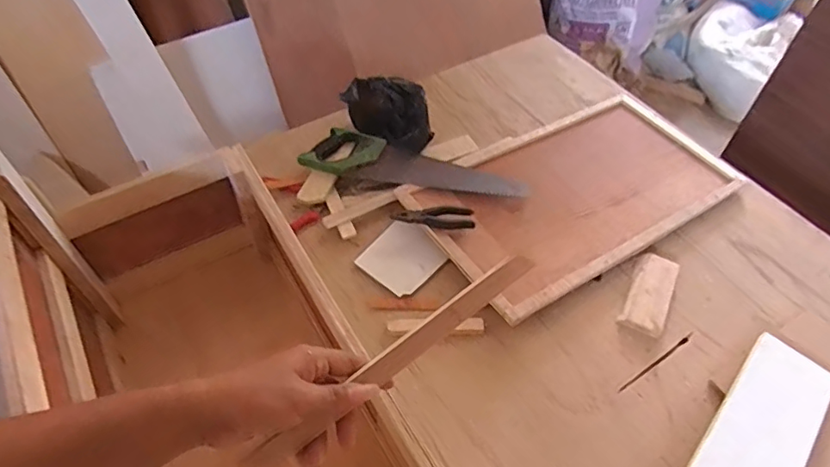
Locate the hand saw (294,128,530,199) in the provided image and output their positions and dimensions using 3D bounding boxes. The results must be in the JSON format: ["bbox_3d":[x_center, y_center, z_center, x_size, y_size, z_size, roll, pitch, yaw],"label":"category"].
[{"bbox_3d":[0.002,-0.125,1.075,0.430,0.034,0.108,12,52,7],"label":"hand saw"}]

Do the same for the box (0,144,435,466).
[{"bbox_3d":[-0.228,0.173,0.657,0.302,0.363,0.616,-24,56,-20],"label":"box"}]

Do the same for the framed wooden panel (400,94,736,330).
[{"bbox_3d":[0.315,-0.087,1.080,0.626,0.042,0.346,-26,57,-21],"label":"framed wooden panel"}]

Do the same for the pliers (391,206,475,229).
[{"bbox_3d":[0.034,-0.034,0.983,0.145,0.019,0.047,2,51,0],"label":"pliers"}]

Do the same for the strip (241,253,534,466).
[{"bbox_3d":[-0.014,0.110,0.487,0.300,0.014,0.022,-35,60,-15],"label":"strip"}]

